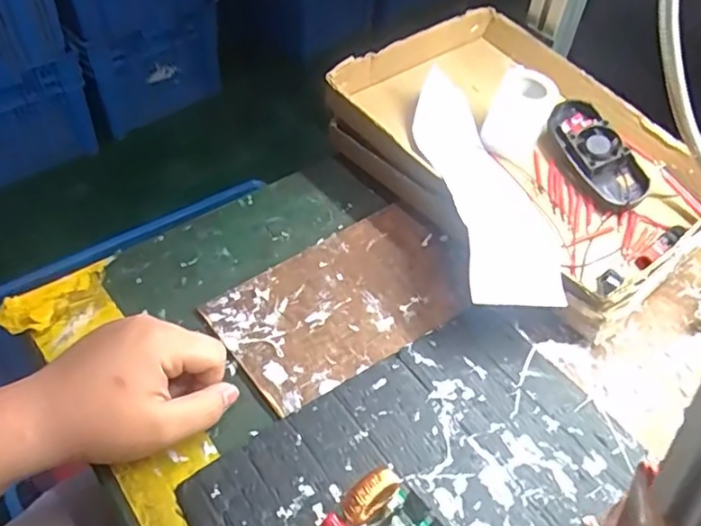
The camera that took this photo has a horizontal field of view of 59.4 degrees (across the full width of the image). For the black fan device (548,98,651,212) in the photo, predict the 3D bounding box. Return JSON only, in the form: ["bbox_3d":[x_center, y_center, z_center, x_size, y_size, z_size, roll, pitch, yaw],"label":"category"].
[{"bbox_3d":[0.213,-0.096,0.533,0.046,0.030,0.109,-23,70,-20],"label":"black fan device"}]

